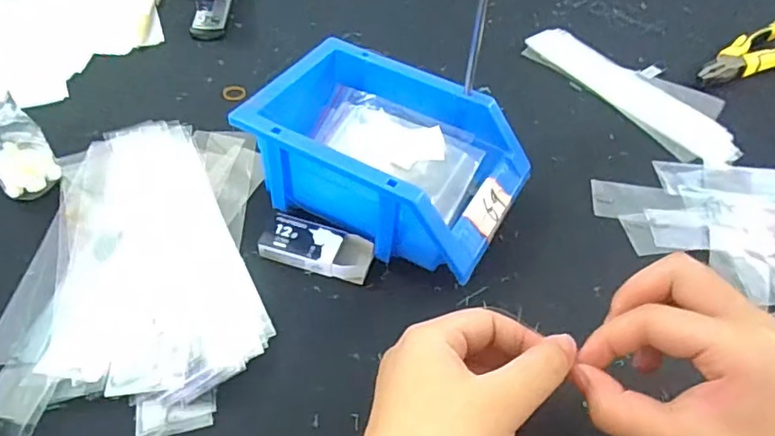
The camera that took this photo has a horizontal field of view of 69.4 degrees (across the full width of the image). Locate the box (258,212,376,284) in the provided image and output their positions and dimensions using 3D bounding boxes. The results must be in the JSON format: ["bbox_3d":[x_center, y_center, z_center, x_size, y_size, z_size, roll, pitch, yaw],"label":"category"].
[{"bbox_3d":[-0.047,0.021,0.388,0.074,0.017,0.032,16,49,9],"label":"box"}]

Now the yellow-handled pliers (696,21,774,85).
[{"bbox_3d":[0.395,-0.177,0.595,0.187,0.015,0.052,-26,56,-25],"label":"yellow-handled pliers"}]

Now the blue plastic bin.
[{"bbox_3d":[0.002,-0.042,0.405,0.178,0.078,0.120,24,51,15],"label":"blue plastic bin"}]

